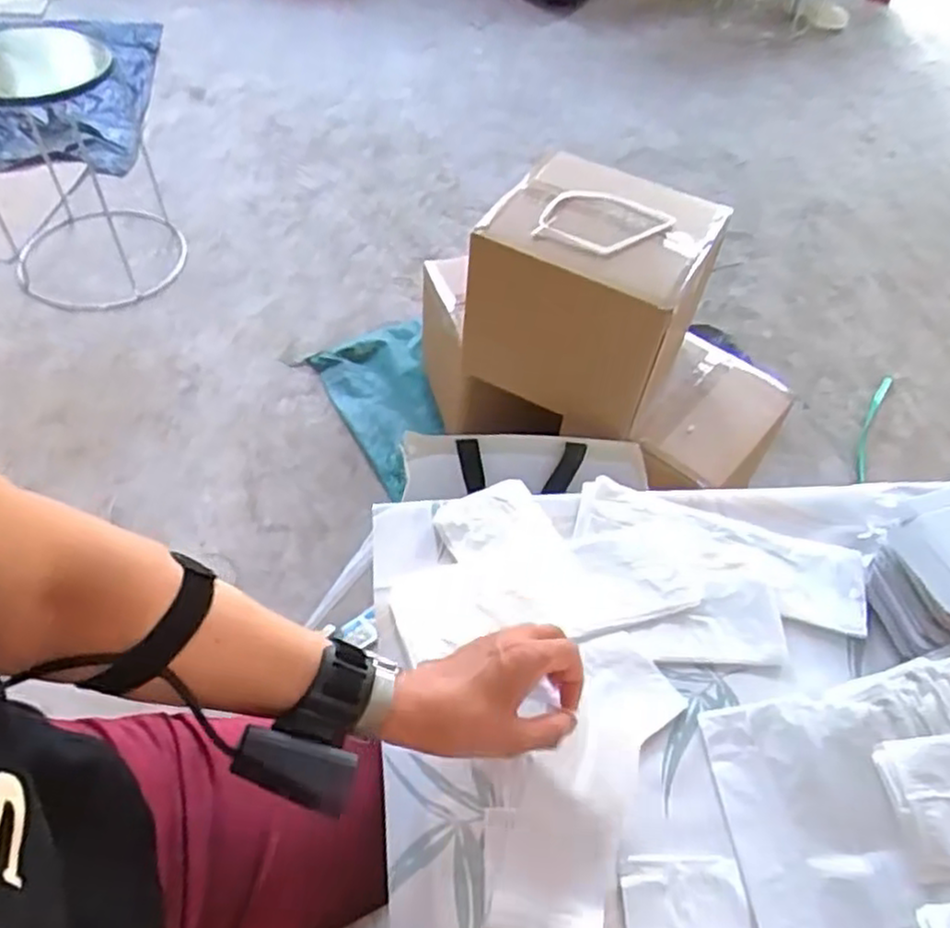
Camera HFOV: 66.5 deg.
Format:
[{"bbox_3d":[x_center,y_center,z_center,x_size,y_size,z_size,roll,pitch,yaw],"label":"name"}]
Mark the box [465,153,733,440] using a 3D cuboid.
[{"bbox_3d":[0.166,-0.253,1.082,0.299,0.284,0.253,26,55,14],"label":"box"}]

